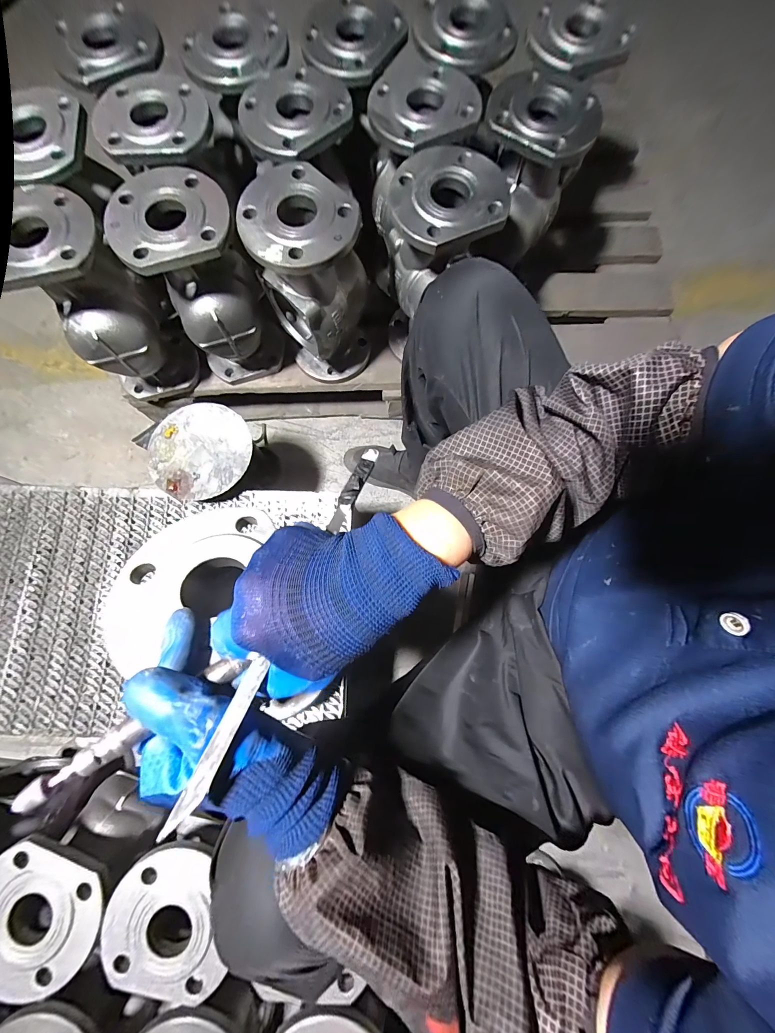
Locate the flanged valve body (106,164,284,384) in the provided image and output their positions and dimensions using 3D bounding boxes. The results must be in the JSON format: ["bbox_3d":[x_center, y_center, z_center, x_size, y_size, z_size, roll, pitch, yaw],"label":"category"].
[{"bbox_3d":[-0.282,-0.354,0.558,0.148,0.282,0.132,-30,80,-6],"label":"flanged valve body"}]

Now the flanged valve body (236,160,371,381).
[{"bbox_3d":[-0.116,-0.370,0.569,0.158,0.288,0.145,0,79,0],"label":"flanged valve body"}]

